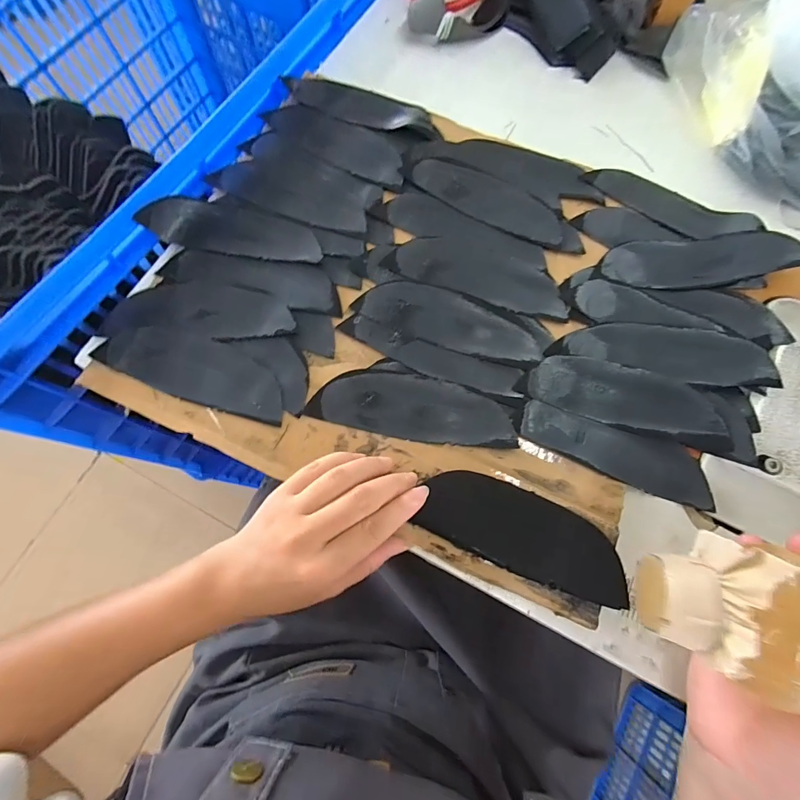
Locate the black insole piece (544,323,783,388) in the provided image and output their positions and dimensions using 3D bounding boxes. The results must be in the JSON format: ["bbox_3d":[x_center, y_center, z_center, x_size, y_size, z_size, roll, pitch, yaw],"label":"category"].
[{"bbox_3d":[0.194,-0.039,0.292,0.154,0.009,0.042,14,73,3],"label":"black insole piece"}]

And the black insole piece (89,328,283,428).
[{"bbox_3d":[-0.151,-0.023,0.291,0.143,0.004,0.045,18,76,4],"label":"black insole piece"}]

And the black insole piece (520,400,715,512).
[{"bbox_3d":[0.154,0.036,0.281,0.135,0.004,0.044,18,80,2],"label":"black insole piece"}]

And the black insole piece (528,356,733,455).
[{"bbox_3d":[0.167,-0.002,0.289,0.140,0.005,0.045,16,73,4],"label":"black insole piece"}]

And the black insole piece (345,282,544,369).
[{"bbox_3d":[0.039,-0.062,0.303,0.142,0.004,0.045,21,73,5],"label":"black insole piece"}]

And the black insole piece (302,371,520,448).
[{"bbox_3d":[0.011,0.006,0.287,0.144,0.006,0.047,12,73,3],"label":"black insole piece"}]

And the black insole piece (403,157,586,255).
[{"bbox_3d":[0.082,-0.169,0.335,0.159,0.007,0.049,27,74,7],"label":"black insole piece"}]

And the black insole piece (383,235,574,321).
[{"bbox_3d":[0.065,-0.105,0.318,0.145,0.004,0.053,17,77,3],"label":"black insole piece"}]

